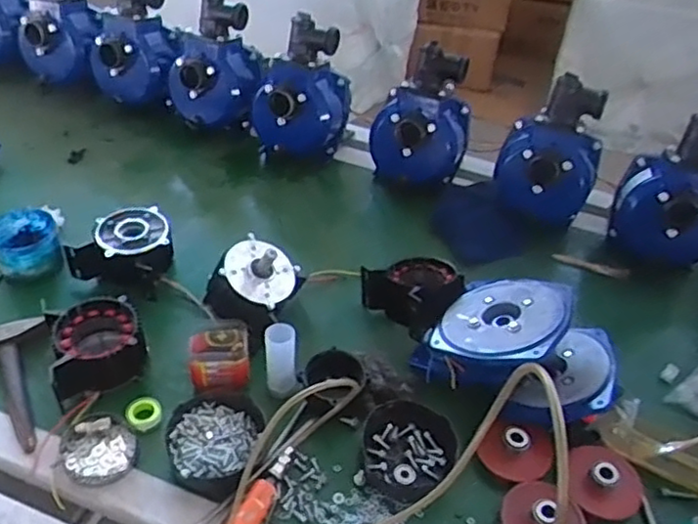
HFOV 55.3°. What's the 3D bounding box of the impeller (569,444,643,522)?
[{"bbox_3d":[0.373,0.318,0.966,0.107,0.023,0.106,9,63,-6],"label":"impeller"}]

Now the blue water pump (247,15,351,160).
[{"bbox_3d":[-0.108,-0.384,1.469,0.171,0.267,0.185,3,43,-3],"label":"blue water pump"}]

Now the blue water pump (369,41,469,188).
[{"bbox_3d":[0.167,-0.335,1.506,0.215,0.262,0.260,9,43,3],"label":"blue water pump"}]

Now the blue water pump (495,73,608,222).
[{"bbox_3d":[0.446,-0.264,1.456,0.208,0.253,0.262,16,44,10],"label":"blue water pump"}]

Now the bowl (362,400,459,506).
[{"bbox_3d":[0.084,0.283,0.999,0.146,0.038,0.148,3,43,-3],"label":"bowl"}]

